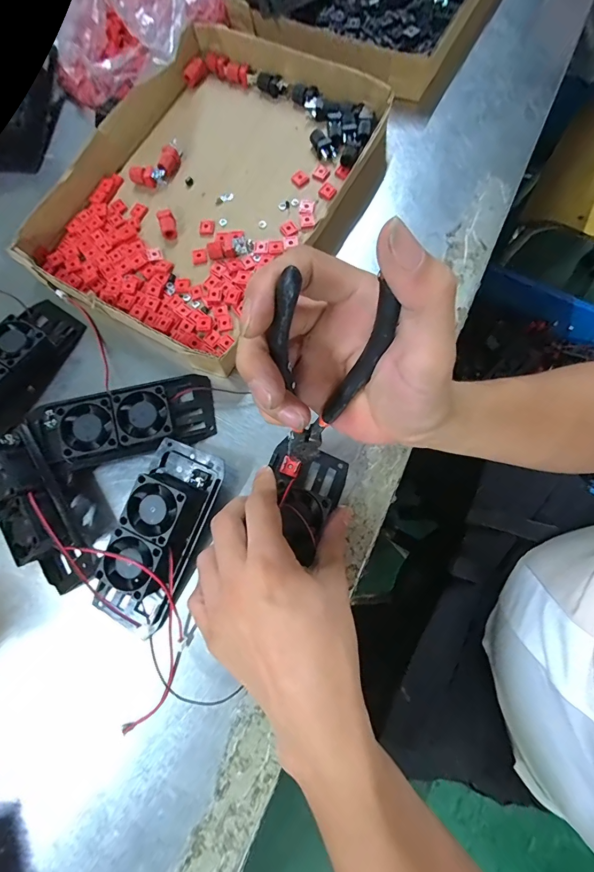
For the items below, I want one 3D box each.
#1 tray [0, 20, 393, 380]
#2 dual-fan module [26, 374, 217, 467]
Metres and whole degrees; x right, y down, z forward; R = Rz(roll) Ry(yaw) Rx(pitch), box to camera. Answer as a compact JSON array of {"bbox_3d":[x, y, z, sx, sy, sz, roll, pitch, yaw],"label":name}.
[{"bbox_3d":[-0.076,-0.236,0.357,0.260,0.034,0.318,30,81,10],"label":"tray"},{"bbox_3d":[-0.138,-0.013,0.301,0.137,0.032,0.056,-15,76,0],"label":"dual-fan module"}]

